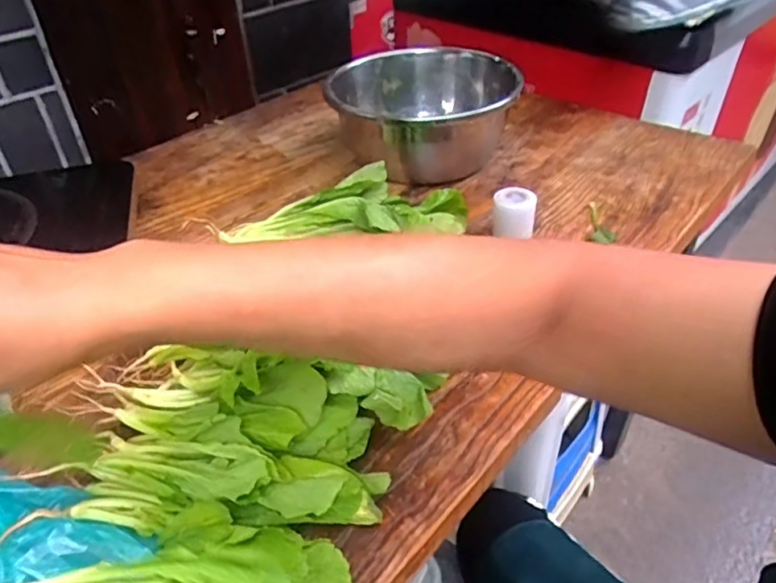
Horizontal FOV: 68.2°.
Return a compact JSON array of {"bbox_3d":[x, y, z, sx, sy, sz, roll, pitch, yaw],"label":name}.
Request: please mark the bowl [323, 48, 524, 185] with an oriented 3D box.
[{"bbox_3d":[0.053,-0.257,0.815,0.246,0.114,0.234,-2,39,2],"label":"bowl"}]

